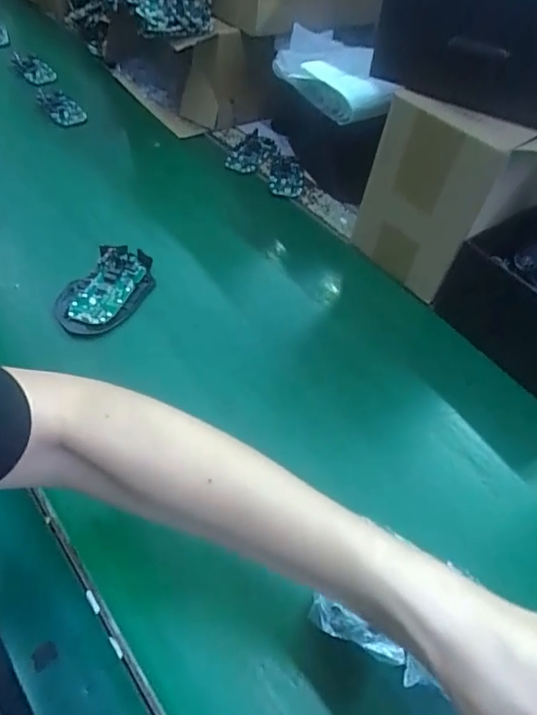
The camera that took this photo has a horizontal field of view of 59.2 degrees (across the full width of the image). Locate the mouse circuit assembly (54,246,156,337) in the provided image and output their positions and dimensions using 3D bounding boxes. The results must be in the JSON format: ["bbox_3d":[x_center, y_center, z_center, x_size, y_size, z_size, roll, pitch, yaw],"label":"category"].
[{"bbox_3d":[-0.163,-0.068,0.477,0.068,0.021,0.113,27,57,14],"label":"mouse circuit assembly"}]

